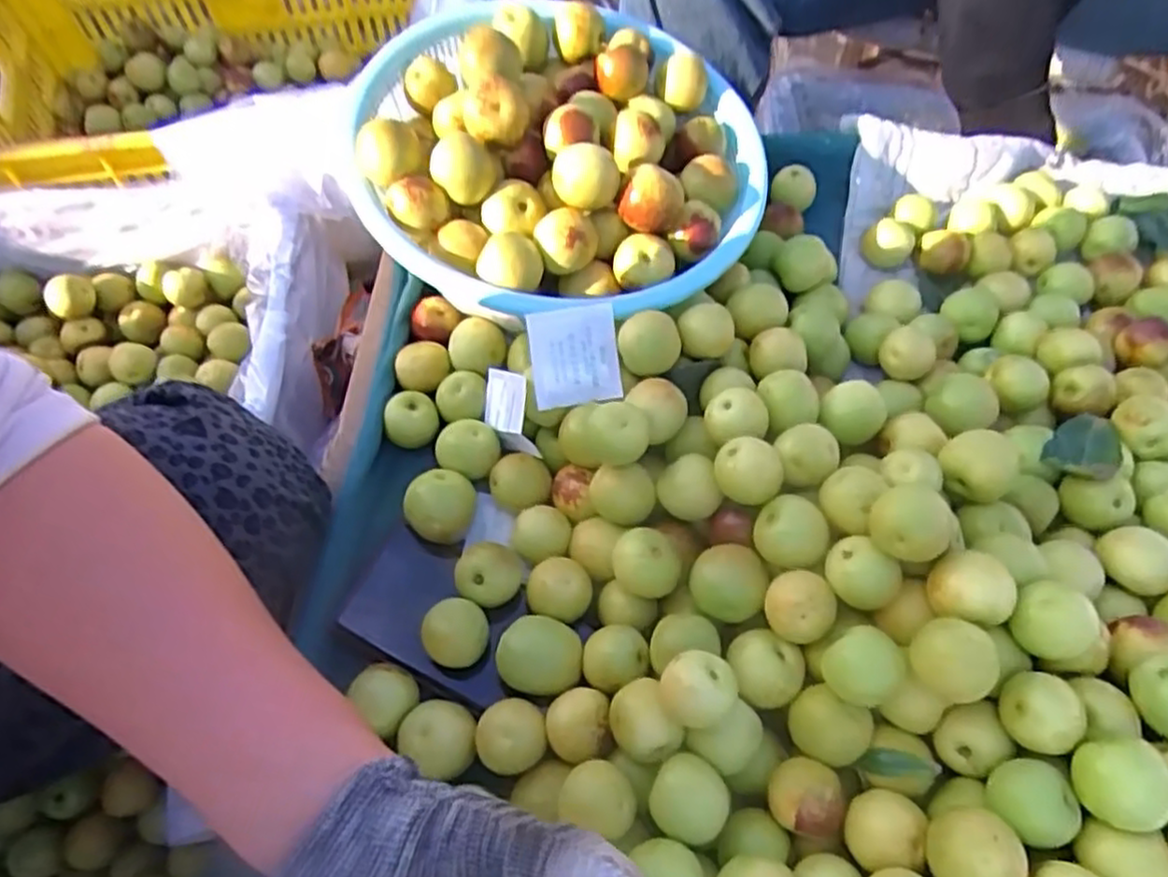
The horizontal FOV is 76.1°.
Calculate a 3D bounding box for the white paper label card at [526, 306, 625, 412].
[{"bbox_3d":[-0.005,-0.046,0.427,0.050,0.006,0.053,-8,108,-2],"label":"white paper label card"}]

